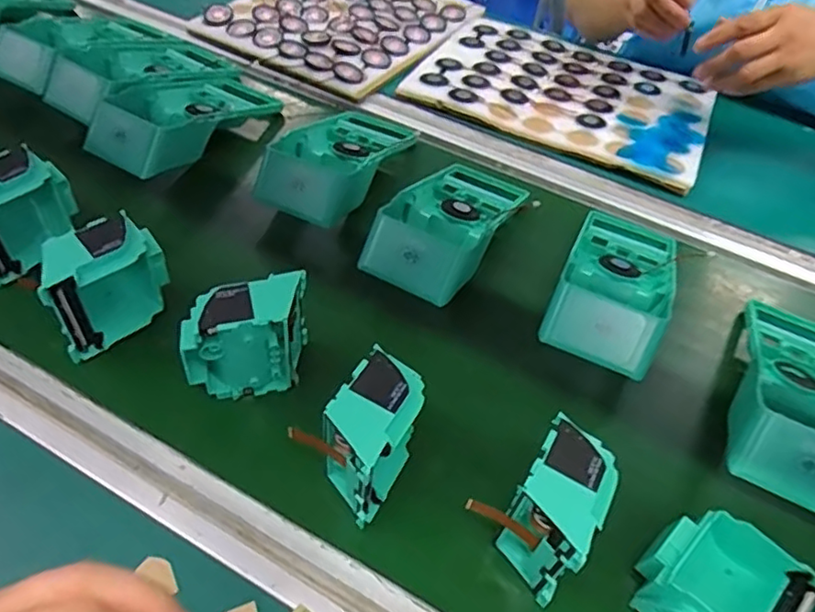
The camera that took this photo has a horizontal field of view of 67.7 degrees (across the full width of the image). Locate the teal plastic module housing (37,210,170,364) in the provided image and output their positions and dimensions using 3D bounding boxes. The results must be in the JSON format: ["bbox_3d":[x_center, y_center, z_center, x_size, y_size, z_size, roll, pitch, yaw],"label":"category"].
[{"bbox_3d":[-0.208,-0.015,0.412,0.041,0.077,0.078,29,52,19],"label":"teal plastic module housing"}]

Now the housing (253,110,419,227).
[{"bbox_3d":[-0.059,-0.145,0.560,0.092,0.048,0.187,23,50,14],"label":"housing"}]

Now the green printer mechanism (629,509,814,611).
[{"bbox_3d":[0.173,0.157,0.329,0.074,0.036,0.083,-32,59,-30],"label":"green printer mechanism"}]

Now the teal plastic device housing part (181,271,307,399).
[{"bbox_3d":[-0.103,0.024,0.394,0.077,0.082,0.034,-10,50,-15],"label":"teal plastic device housing part"}]

